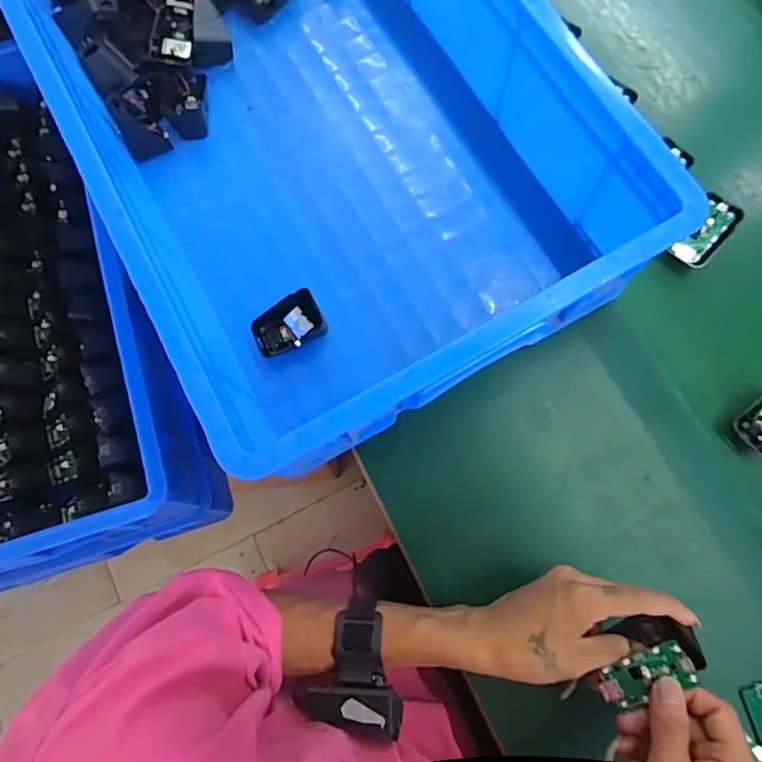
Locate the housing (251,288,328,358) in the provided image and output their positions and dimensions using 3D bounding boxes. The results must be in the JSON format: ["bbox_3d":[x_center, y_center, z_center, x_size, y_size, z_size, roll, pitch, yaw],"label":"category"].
[{"bbox_3d":[-0.088,-0.052,0.499,0.066,0.034,0.043,-30,77,-8],"label":"housing"}]

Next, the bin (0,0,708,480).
[{"bbox_3d":[-0.085,-0.272,0.500,0.376,0.162,0.622,-28,77,-7],"label":"bin"}]

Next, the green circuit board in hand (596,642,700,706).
[{"bbox_3d":[0.188,0.211,0.374,0.065,0.007,0.029,-34,77,14],"label":"green circuit board in hand"}]

